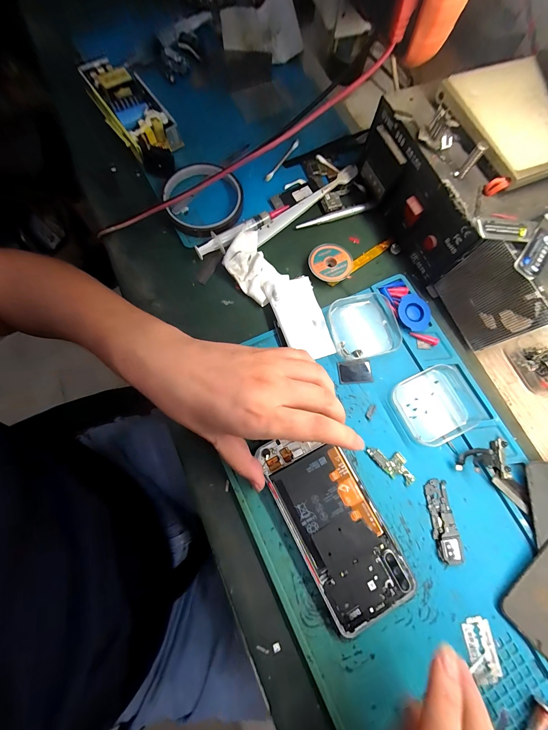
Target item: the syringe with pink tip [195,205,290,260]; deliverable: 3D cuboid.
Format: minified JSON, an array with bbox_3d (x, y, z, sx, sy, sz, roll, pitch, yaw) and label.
[{"bbox_3d":[-0.032,-0.141,0.301,0.108,0.014,0.019,-26,77,-8],"label":"syringe with pink tip"}]

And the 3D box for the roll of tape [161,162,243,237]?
[{"bbox_3d":[-0.075,-0.177,0.306,0.080,0.020,0.089,-27,78,-8],"label":"roll of tape"}]

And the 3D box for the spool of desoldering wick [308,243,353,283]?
[{"bbox_3d":[0.059,-0.106,0.300,0.045,0.012,0.041,0,75,-2],"label":"spool of desoldering wick"}]

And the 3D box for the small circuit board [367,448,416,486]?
[{"bbox_3d":[0.106,0.087,0.254,0.021,0.004,0.045,-43,80,-11],"label":"small circuit board"}]

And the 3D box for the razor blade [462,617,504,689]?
[{"bbox_3d":[0.162,0.221,0.221,0.024,0.004,0.041,-6,75,-3],"label":"razor blade"}]

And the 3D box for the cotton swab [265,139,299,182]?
[{"bbox_3d":[0.009,-0.240,0.336,0.005,0.009,0.069,33,77,7],"label":"cotton swab"}]

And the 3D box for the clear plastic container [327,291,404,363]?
[{"bbox_3d":[0.090,-0.038,0.283,0.065,0.011,0.062,-14,76,-5],"label":"clear plastic container"}]

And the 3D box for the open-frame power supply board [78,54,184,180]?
[{"bbox_3d":[-0.161,-0.292,0.330,0.061,0.035,0.173,-32,78,-9],"label":"open-frame power supply board"}]

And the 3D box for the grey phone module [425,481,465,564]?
[{"bbox_3d":[0.144,0.133,0.243,0.020,0.004,0.064,-5,75,-3],"label":"grey phone module"}]

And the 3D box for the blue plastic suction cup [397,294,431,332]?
[{"bbox_3d":[0.139,-0.052,0.285,0.033,0.010,0.038,22,76,4],"label":"blue plastic suction cup"}]

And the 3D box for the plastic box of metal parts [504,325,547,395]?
[{"bbox_3d":[0.276,-0.007,0.284,0.065,0.021,0.059,-24,77,-8],"label":"plastic box of metal parts"}]

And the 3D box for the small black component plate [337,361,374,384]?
[{"bbox_3d":[0.078,0.007,0.274,0.032,0.004,0.021,-3,75,-2],"label":"small black component plate"}]

